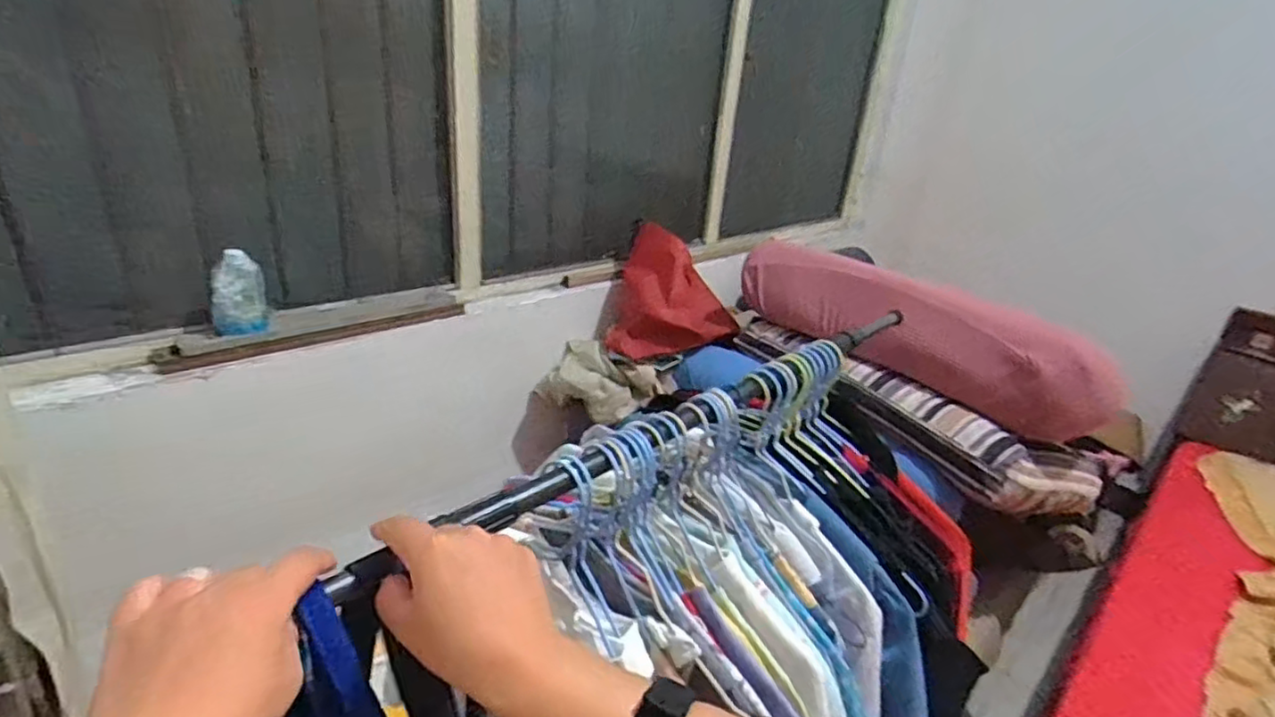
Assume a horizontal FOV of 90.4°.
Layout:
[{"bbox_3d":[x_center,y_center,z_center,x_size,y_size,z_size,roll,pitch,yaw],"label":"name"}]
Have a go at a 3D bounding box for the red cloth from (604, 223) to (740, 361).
[{"bbox_3d":[0.112,-0.179,1.580,0.298,0.245,0.367,9,24,7],"label":"red cloth"}]

